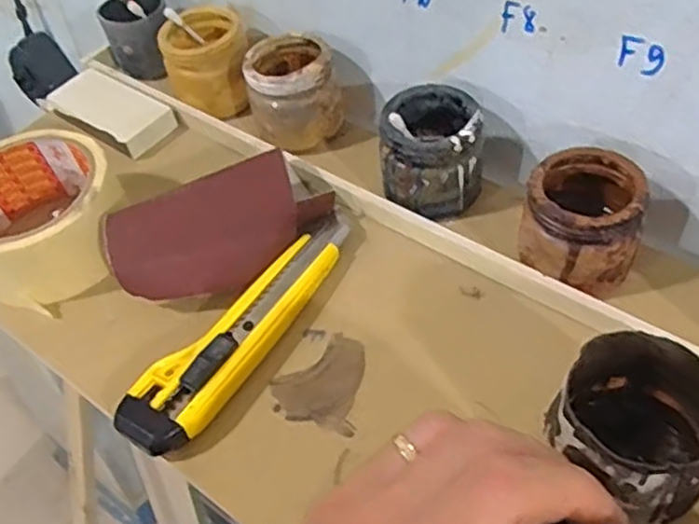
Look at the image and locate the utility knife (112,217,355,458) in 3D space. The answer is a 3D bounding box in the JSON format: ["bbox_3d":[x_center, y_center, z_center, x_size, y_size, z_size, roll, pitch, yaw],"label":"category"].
[{"bbox_3d":[-0.048,0.031,0.362,0.037,0.016,0.158,29,55,28],"label":"utility knife"}]

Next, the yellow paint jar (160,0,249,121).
[{"bbox_3d":[-0.096,-0.134,0.476,0.055,0.052,0.059,-13,47,-8],"label":"yellow paint jar"}]

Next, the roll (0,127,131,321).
[{"bbox_3d":[-0.177,-0.026,0.406,0.091,0.052,0.093,-19,48,-13],"label":"roll"}]

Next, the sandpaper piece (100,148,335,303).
[{"bbox_3d":[-0.069,-0.019,0.388,0.121,0.039,0.067,-22,48,-15],"label":"sandpaper piece"}]

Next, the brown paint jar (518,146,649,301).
[{"bbox_3d":[0.114,-0.020,0.353,0.053,0.054,0.055,-2,46,3],"label":"brown paint jar"}]

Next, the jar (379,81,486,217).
[{"bbox_3d":[0.045,-0.062,0.399,0.057,0.059,0.062,1,46,6],"label":"jar"}]

